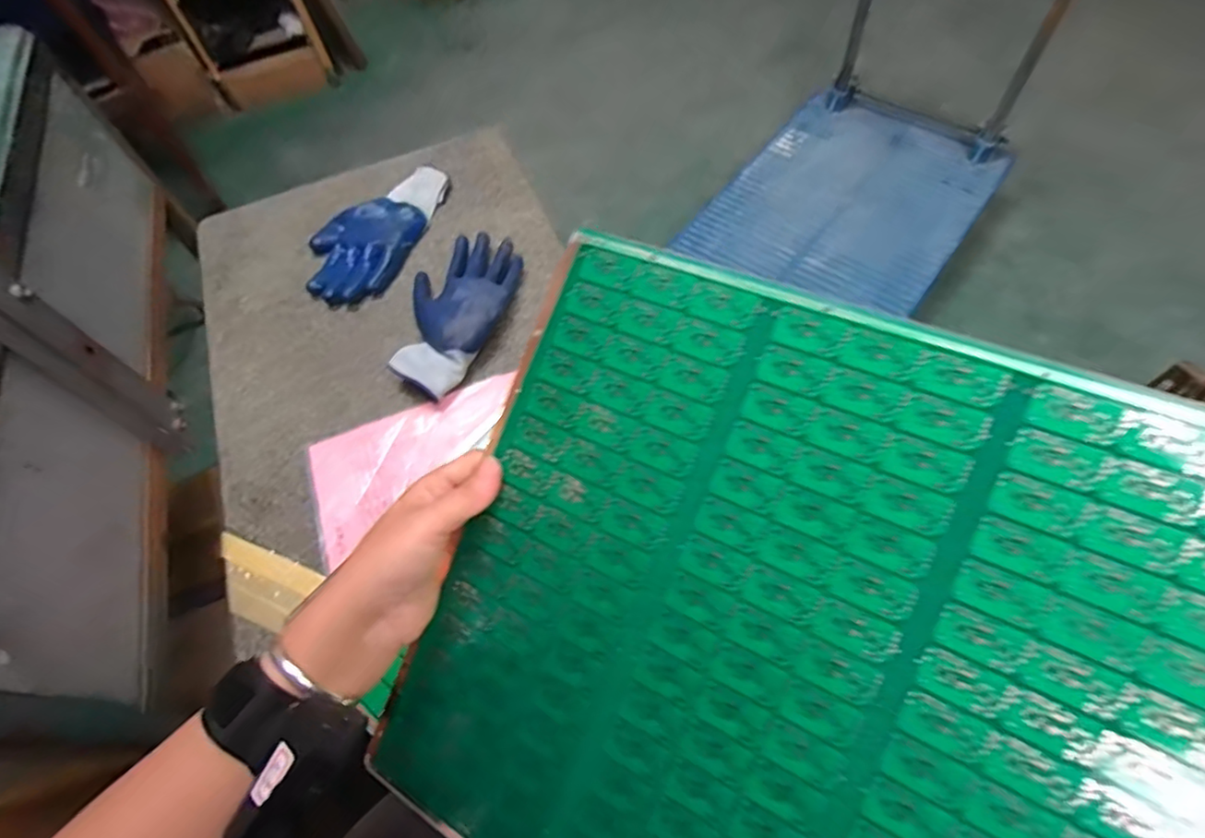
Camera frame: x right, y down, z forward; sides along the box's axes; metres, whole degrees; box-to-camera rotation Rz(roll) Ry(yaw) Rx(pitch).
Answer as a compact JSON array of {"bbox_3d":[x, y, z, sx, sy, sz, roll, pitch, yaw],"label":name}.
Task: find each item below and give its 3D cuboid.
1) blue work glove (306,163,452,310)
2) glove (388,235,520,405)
[{"bbox_3d":[-0.281,-0.235,0.736,0.120,0.025,0.230,17,63,13],"label":"blue work glove"},{"bbox_3d":[-0.159,-0.120,0.654,0.115,0.037,0.216,10,61,9],"label":"glove"}]

